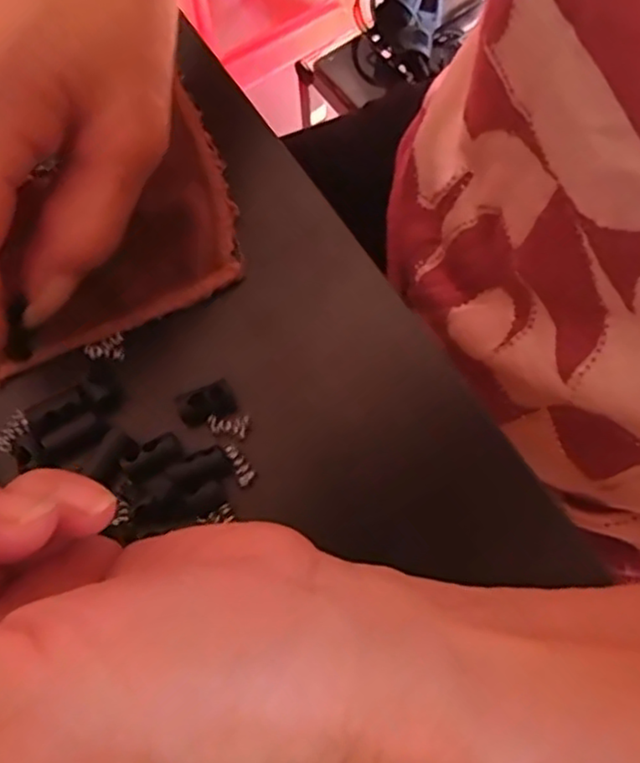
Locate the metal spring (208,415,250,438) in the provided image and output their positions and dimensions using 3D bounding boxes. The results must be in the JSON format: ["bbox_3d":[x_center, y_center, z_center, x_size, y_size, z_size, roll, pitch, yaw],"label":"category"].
[{"bbox_3d":[-0.030,0.014,0.219,0.012,0.004,0.006,10,72,3],"label":"metal spring"}]

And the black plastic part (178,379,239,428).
[{"bbox_3d":[-0.037,0.007,0.219,0.018,0.004,0.010,-25,74,-6],"label":"black plastic part"}]

